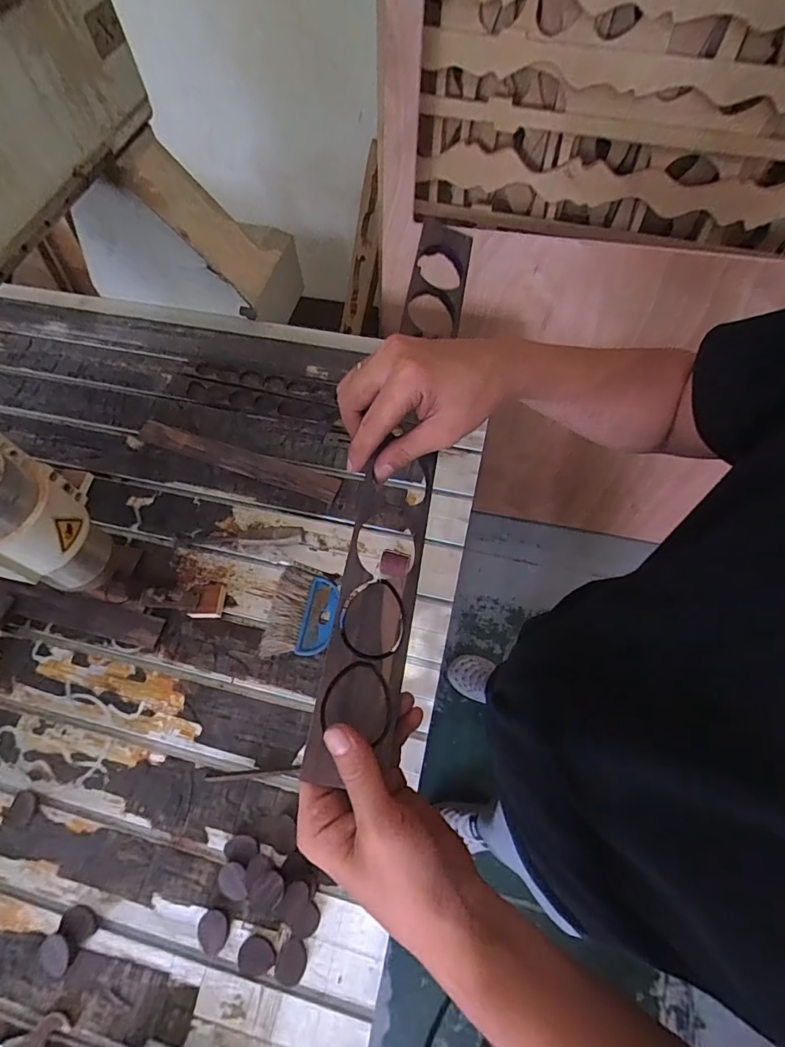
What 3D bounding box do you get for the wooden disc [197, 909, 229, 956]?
[{"bbox_3d":[-0.217,0.494,0.574,0.036,0.005,0.043,6,64,4],"label":"wooden disc"}]

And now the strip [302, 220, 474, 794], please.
[{"bbox_3d":[0.012,-0.063,0.352,0.050,0.011,0.453,15,68,-10],"label":"strip"}]

